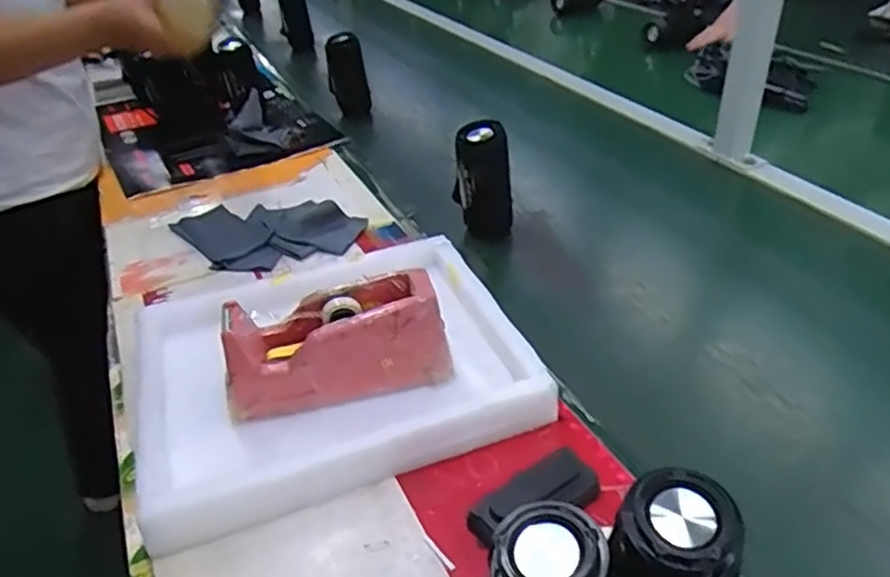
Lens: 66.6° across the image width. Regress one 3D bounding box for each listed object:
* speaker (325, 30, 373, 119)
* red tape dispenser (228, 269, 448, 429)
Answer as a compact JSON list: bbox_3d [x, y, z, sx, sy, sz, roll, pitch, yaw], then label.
[{"bbox_3d":[-0.182,-0.396,1.268,0.064,0.182,0.050,0,56,4],"label":"speaker"},{"bbox_3d":[-0.098,0.056,0.622,0.196,0.105,0.067,-10,35,-9],"label":"red tape dispenser"}]

